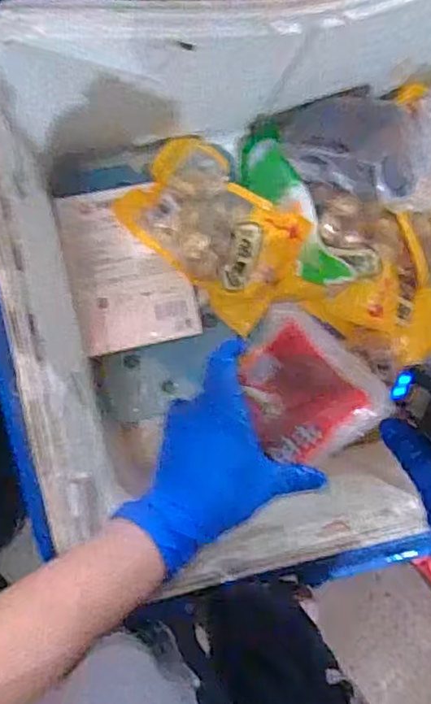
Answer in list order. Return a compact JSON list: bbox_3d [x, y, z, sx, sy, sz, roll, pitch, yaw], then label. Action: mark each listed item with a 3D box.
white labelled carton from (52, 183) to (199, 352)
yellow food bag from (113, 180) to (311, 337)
[{"bbox_3d":[-0.105,-0.102,0.721,0.138,0.021,0.190,-12,89,-6],"label":"white labelled carton"},{"bbox_3d":[0.007,-0.151,0.726,0.211,0.059,0.148,42,84,-3],"label":"yellow food bag"}]

